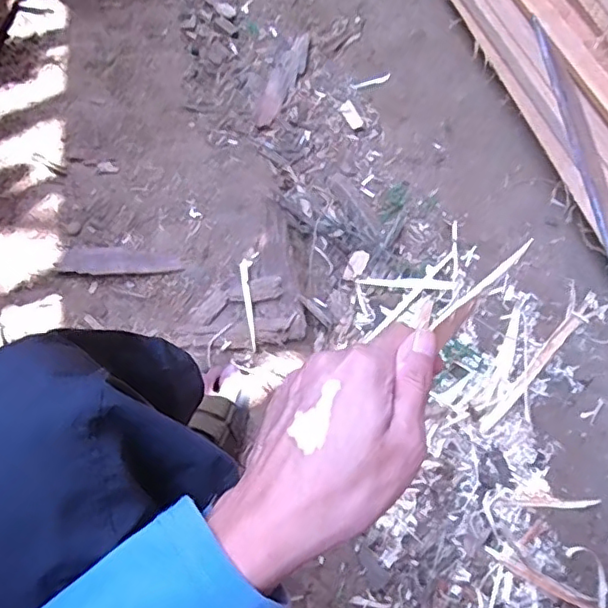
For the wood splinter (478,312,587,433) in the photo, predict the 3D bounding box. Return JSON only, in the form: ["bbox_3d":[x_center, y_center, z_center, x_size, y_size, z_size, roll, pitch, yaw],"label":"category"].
[{"bbox_3d":[0.319,0.098,0.840,0.019,0.008,0.210,40,93,18],"label":"wood splinter"}]

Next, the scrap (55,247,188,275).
[{"bbox_3d":[-0.285,-0.069,0.927,0.180,0.007,0.057,-2,50,-9],"label":"scrap"}]

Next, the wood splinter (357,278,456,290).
[{"bbox_3d":[0.165,-0.034,0.961,0.155,0.008,0.015,4,66,5],"label":"wood splinter"}]

